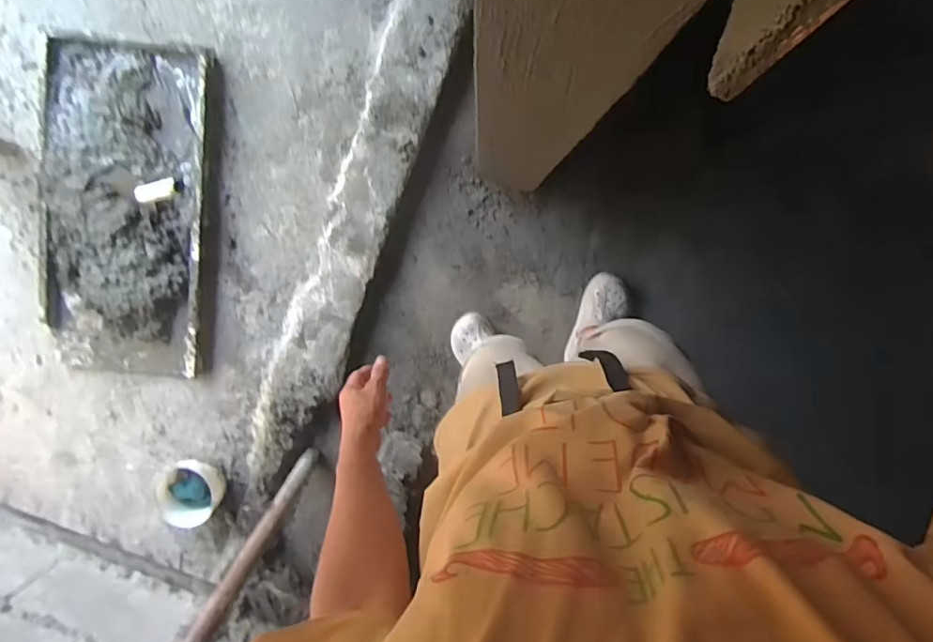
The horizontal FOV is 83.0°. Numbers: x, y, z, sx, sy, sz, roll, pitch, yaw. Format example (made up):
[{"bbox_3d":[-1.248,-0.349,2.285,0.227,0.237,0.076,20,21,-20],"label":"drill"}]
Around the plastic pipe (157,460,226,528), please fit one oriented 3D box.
[{"bbox_3d":[-0.760,0.472,1.433,0.207,0.059,0.172,-42,95,6],"label":"plastic pipe"}]

